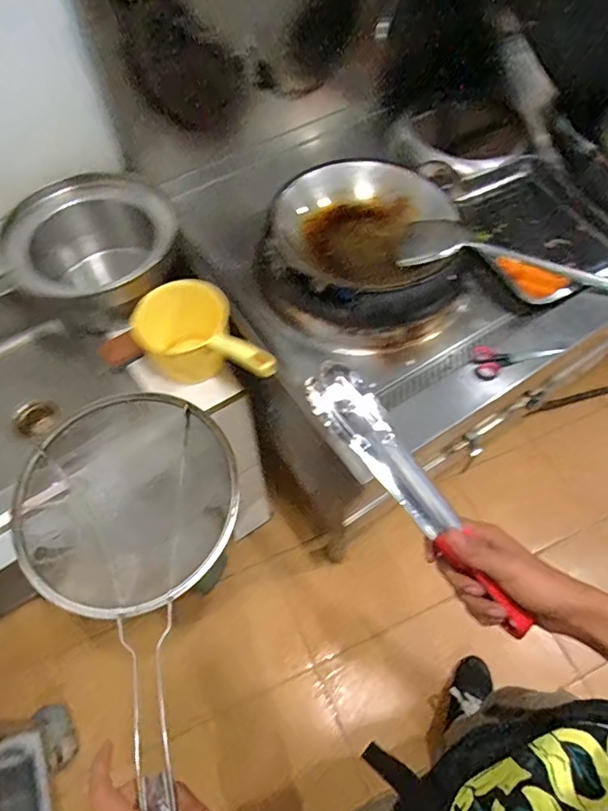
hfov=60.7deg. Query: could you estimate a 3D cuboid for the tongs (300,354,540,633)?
[{"bbox_3d":[0.104,0.083,0.473,0.035,0.049,0.287,-37,85,-18],"label":"tongs"}]

